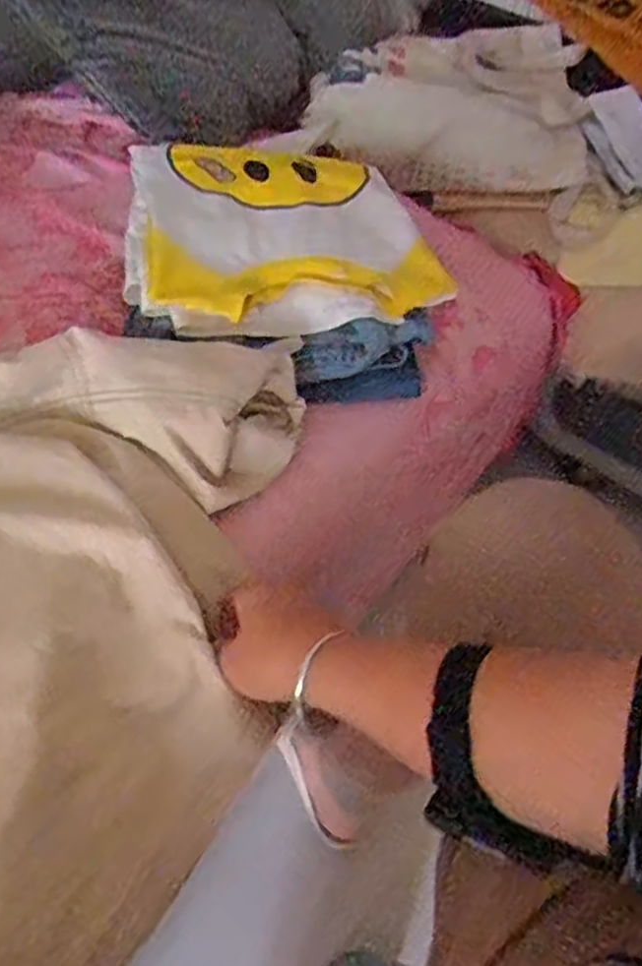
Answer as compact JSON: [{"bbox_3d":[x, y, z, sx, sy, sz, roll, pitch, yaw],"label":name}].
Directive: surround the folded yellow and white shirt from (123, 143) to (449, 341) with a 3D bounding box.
[{"bbox_3d":[-0.037,-0.224,0.654,0.265,0.043,0.235,-5,52,-10],"label":"folded yellow and white shirt"}]

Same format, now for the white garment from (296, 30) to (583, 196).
[{"bbox_3d":[0.155,-0.472,0.915,0.331,0.093,0.263,6,51,-1],"label":"white garment"}]

